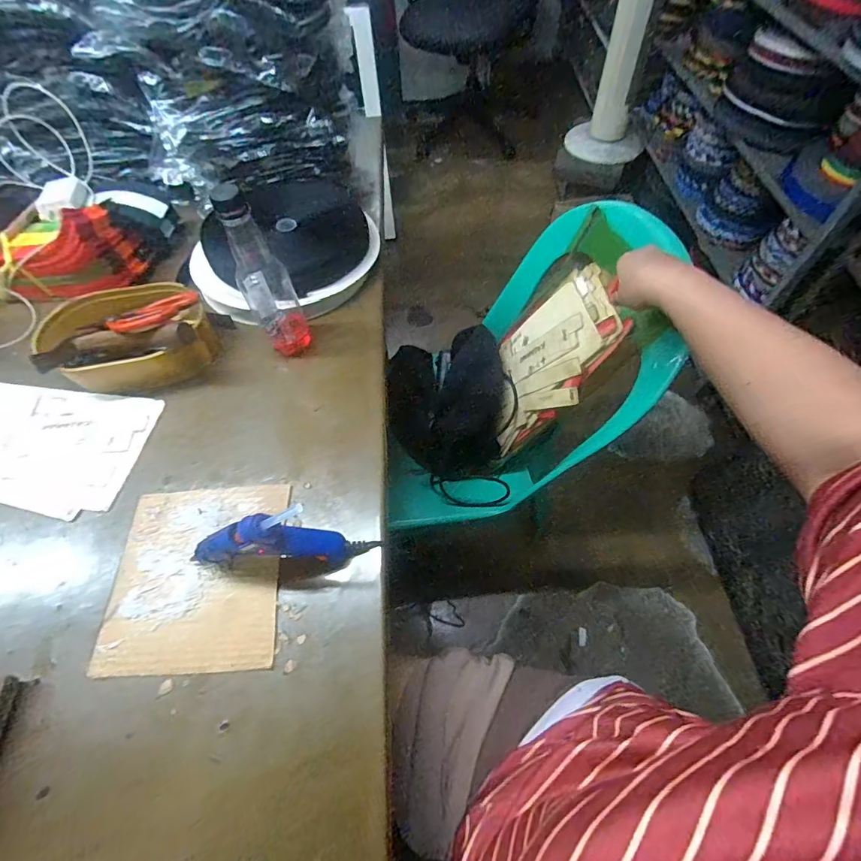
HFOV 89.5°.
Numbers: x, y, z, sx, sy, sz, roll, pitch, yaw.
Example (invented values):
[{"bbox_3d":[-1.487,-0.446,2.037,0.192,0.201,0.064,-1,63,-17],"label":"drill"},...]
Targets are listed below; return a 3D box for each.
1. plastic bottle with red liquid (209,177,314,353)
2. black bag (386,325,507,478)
[{"bbox_3d":[-0.184,-0.167,0.498,0.058,0.180,0.059,-32,66,-16],"label":"plastic bottle with red liquid"},{"bbox_3d":[0.027,-0.067,0.798,0.208,0.125,0.256,2,59,4],"label":"black bag"}]

